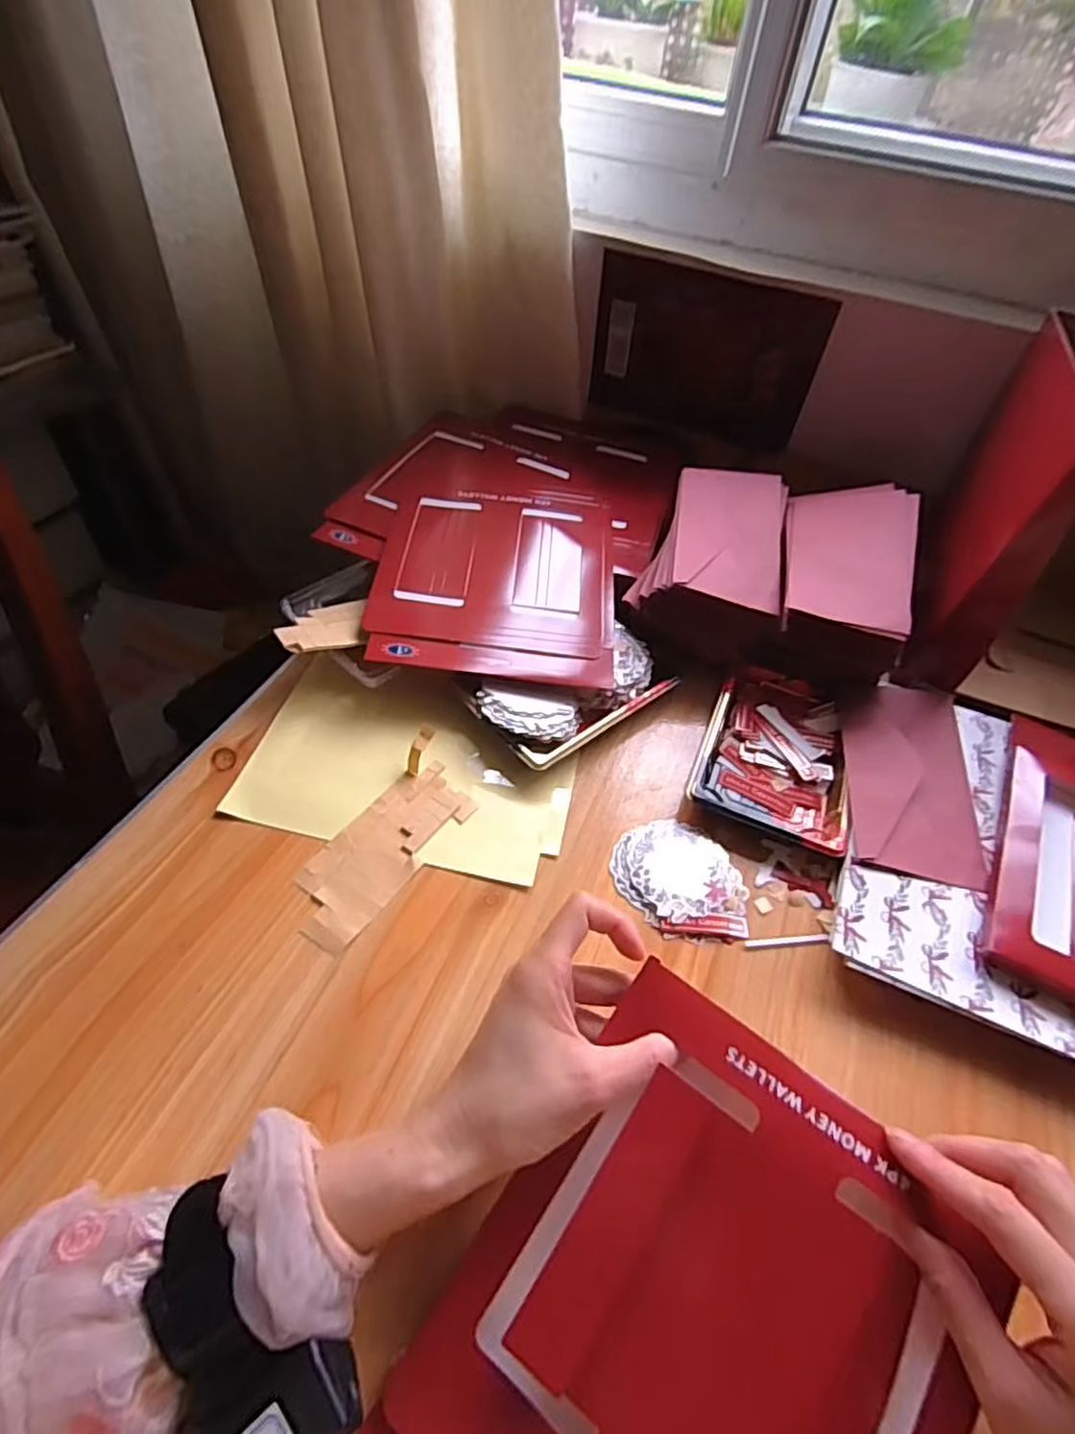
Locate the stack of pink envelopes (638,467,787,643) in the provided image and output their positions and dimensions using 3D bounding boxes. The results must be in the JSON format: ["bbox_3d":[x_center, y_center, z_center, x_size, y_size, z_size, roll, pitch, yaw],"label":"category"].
[{"bbox_3d":[0.154,-0.136,0.607,0.128,0.075,0.199,10,50,2],"label":"stack of pink envelopes"}]

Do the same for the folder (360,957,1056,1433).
[{"bbox_3d":[0.064,0.261,0.271,0.189,0.019,0.239,32,72,18],"label":"folder"}]

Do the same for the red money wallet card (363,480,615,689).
[{"bbox_3d":[-0.034,-0.131,0.589,0.199,0.009,0.232,4,50,-2],"label":"red money wallet card"}]

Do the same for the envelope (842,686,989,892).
[{"bbox_3d":[0.278,0.042,0.499,0.090,0.010,0.172,15,52,5],"label":"envelope"}]

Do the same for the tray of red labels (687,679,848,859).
[{"bbox_3d":[0.186,0.028,0.521,0.110,0.019,0.147,21,51,12],"label":"tray of red labels"}]

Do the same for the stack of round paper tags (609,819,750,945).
[{"bbox_3d":[0.099,0.110,0.455,0.080,0.006,0.096,-28,58,-26],"label":"stack of round paper tags"}]

